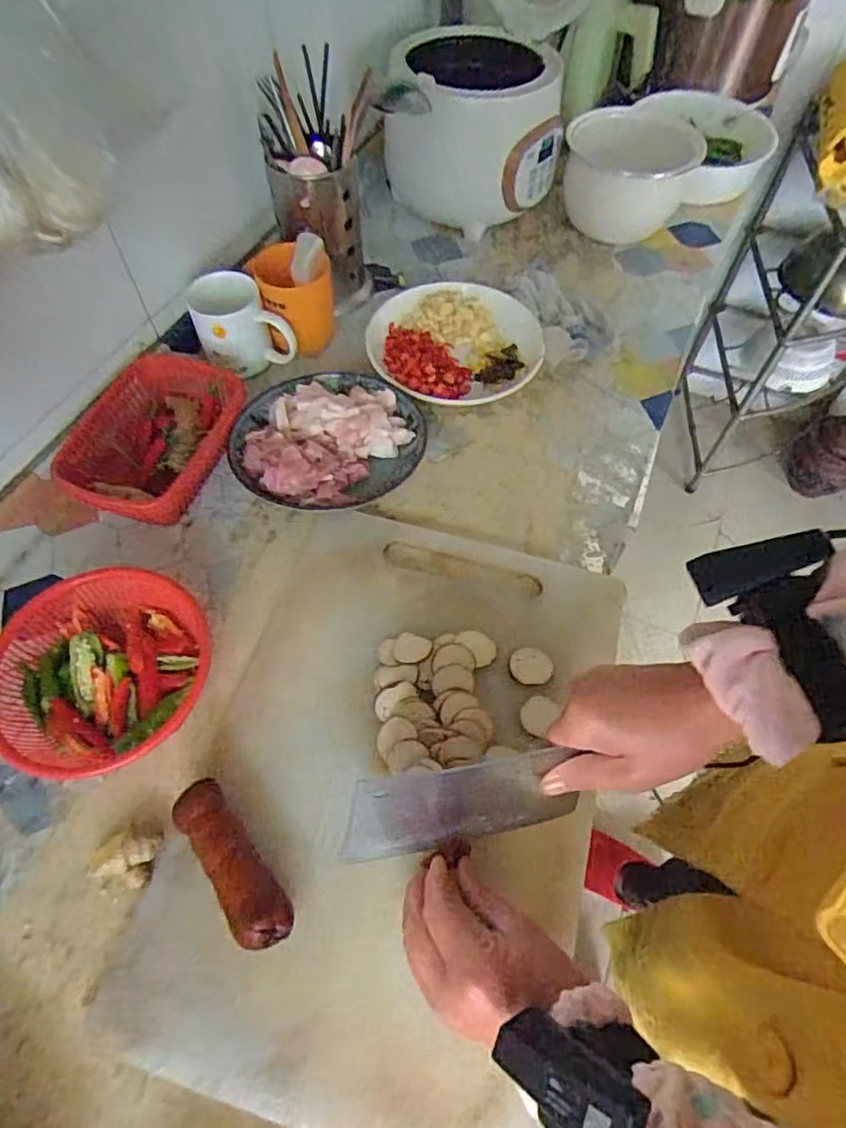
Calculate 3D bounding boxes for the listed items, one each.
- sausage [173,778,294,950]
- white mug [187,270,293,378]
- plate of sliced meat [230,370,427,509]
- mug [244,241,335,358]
[{"bbox_3d":[-0.133,0.211,0.430,0.035,0.041,0.120,-35,63,-20],"label":"sausage"},{"bbox_3d":[-0.206,-0.268,0.680,0.093,0.082,0.084,-27,60,-16],"label":"white mug"},{"bbox_3d":[-0.101,-0.129,0.630,0.189,0.061,0.174,0,57,0],"label":"plate of sliced meat"},{"bbox_3d":[-0.145,-0.303,0.702,0.082,0.093,0.080,-18,58,-11],"label":"mug"}]

